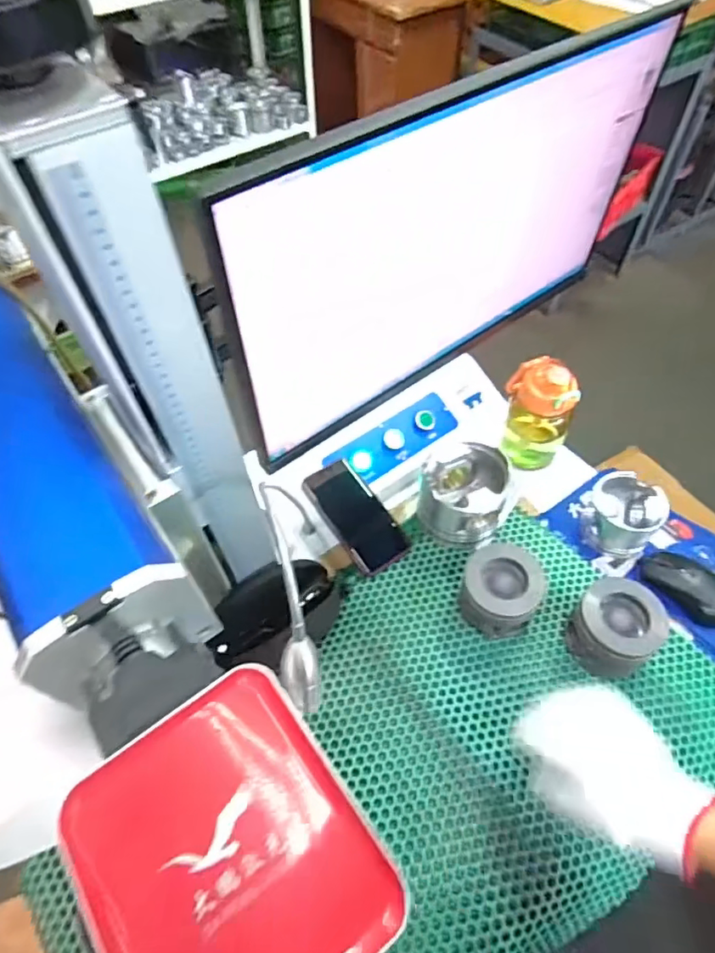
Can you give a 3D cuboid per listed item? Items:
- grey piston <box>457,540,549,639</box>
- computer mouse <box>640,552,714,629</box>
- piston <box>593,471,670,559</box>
[{"bbox_3d":[0.169,0.139,0.658,0.091,0.086,0.084,-1,54,2],"label":"grey piston"},{"bbox_3d":[0.420,0.139,0.702,0.053,0.032,0.111,-37,60,-22],"label":"computer mouse"},{"bbox_3d":[0.351,0.053,0.737,0.087,0.088,0.081,10,55,10],"label":"piston"}]

